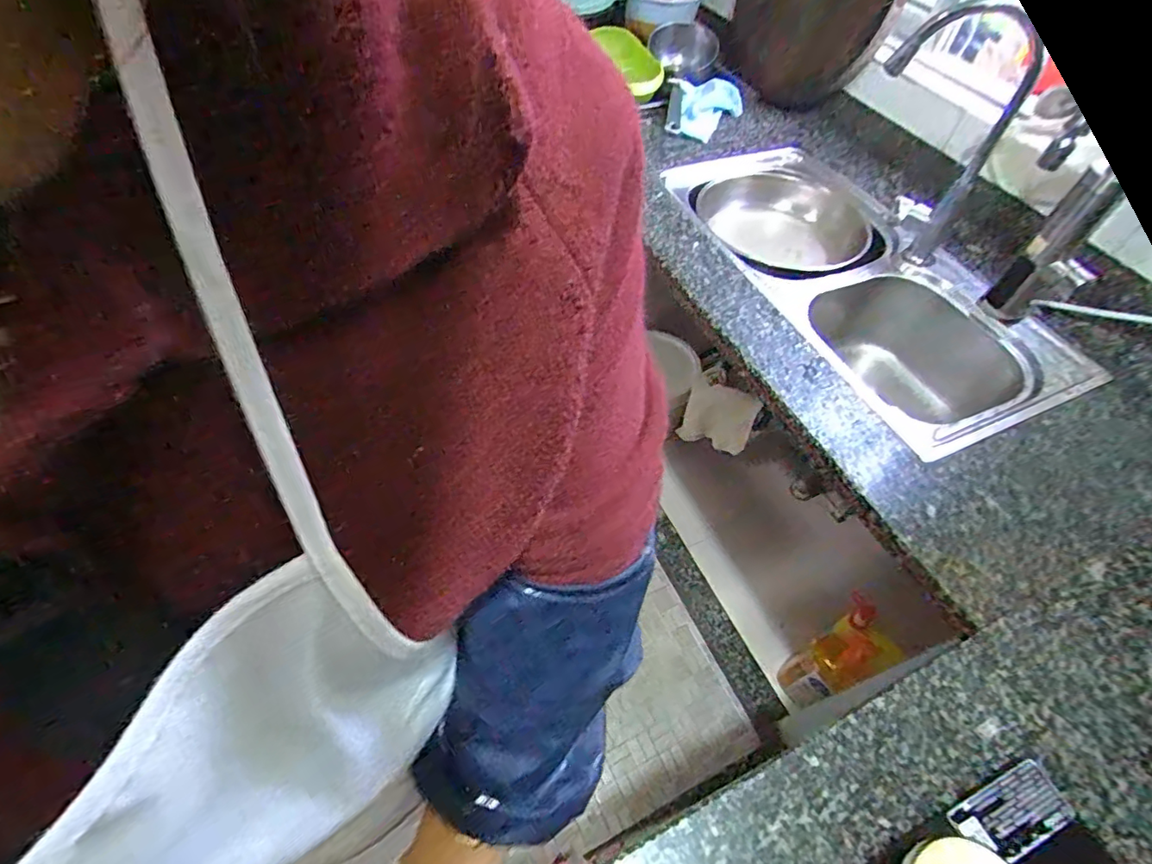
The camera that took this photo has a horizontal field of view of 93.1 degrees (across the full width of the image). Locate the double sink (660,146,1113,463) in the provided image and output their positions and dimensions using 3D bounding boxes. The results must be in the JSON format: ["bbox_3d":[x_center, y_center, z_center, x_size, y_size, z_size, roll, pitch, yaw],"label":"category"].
[{"bbox_3d":[0.416,-0.259,0.934,0.304,0.211,0.758,-11,55,-12],"label":"double sink"}]

